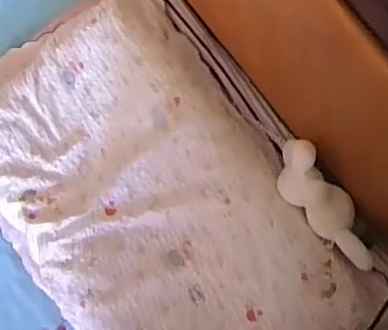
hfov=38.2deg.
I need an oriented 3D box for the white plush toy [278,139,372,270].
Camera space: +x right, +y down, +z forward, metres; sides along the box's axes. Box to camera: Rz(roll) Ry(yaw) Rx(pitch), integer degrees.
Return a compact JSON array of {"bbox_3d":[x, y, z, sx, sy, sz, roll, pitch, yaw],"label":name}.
[{"bbox_3d":[0.171,0.052,0.728,0.068,0.055,0.186,-36,82,2],"label":"white plush toy"}]

